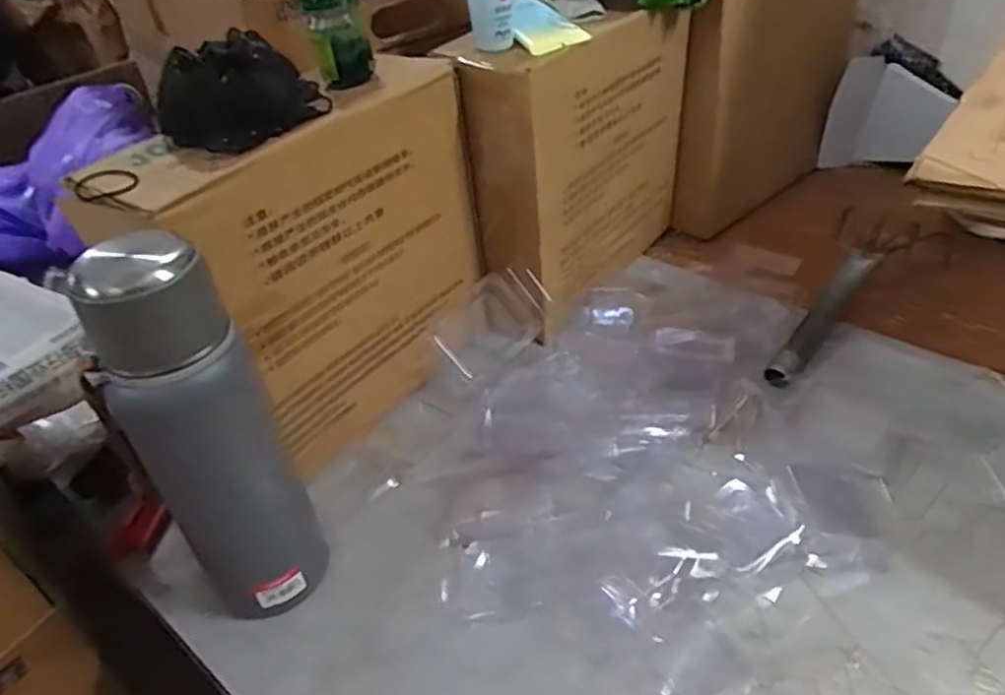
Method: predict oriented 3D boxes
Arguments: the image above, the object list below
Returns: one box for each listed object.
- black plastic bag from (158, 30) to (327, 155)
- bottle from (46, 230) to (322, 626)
[{"bbox_3d":[-0.181,-0.175,0.487,0.086,0.058,0.084,22,46,31],"label":"black plastic bag"},{"bbox_3d":[-0.175,0.064,0.440,0.079,0.272,0.066,-26,44,-25],"label":"bottle"}]

